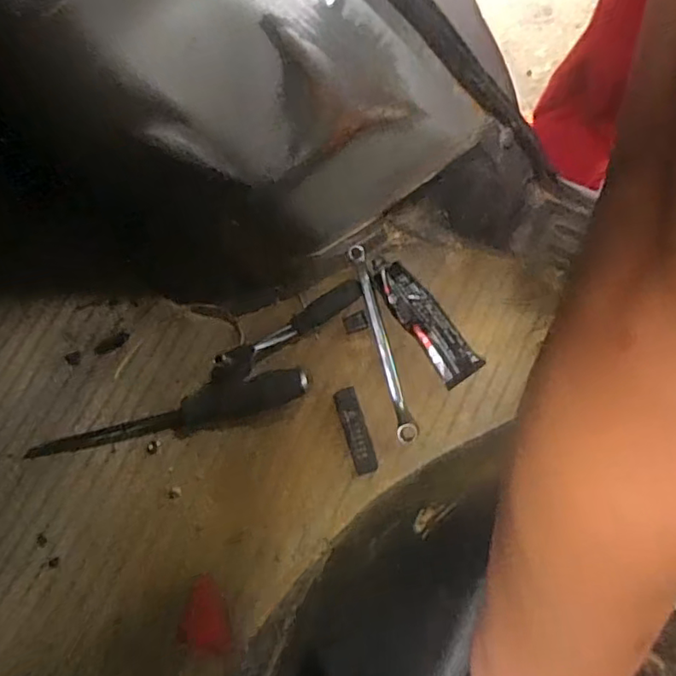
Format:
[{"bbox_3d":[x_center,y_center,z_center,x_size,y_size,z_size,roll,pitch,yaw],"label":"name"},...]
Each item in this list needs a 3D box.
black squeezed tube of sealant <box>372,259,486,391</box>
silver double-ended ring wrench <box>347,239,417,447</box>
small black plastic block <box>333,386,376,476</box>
[{"bbox_3d":[0.079,-0.017,0.544,0.037,0.027,0.135,-33,80,-5],"label":"black squeezed tube of sealant"},{"bbox_3d":[0.041,0.002,0.543,0.018,0.016,0.192,-15,79,-2],"label":"silver double-ended ring wrench"},{"bbox_3d":[0.016,0.085,0.532,0.021,0.004,0.078,-17,79,-2],"label":"small black plastic block"}]

